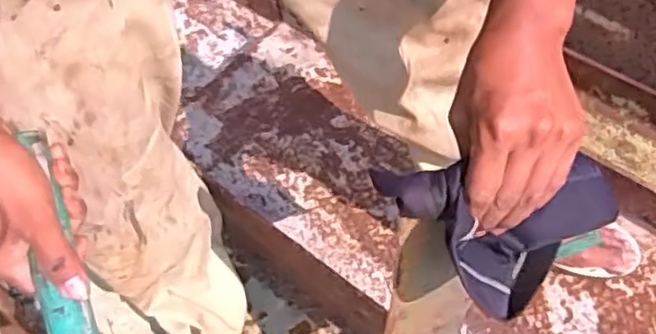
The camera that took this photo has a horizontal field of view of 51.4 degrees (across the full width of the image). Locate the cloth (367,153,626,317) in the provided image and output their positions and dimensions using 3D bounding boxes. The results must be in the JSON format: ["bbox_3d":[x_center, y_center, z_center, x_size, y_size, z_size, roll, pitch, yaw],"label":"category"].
[{"bbox_3d":[0.124,0.046,0.472,0.168,0.086,0.082,-10,52,-4],"label":"cloth"}]

